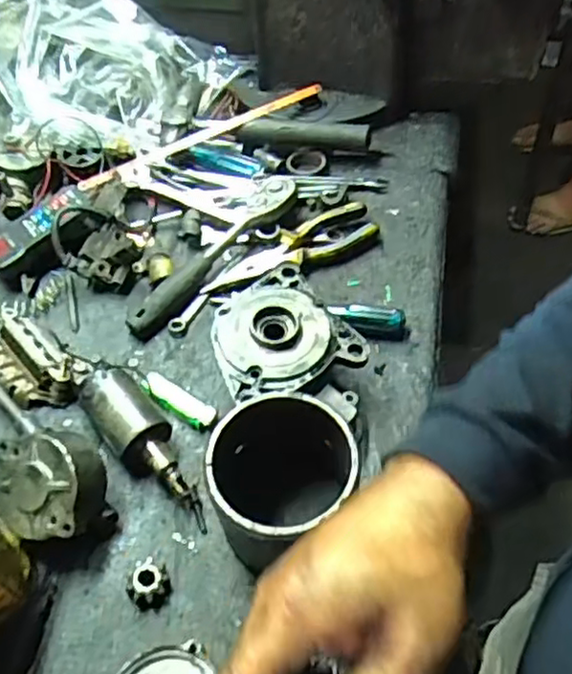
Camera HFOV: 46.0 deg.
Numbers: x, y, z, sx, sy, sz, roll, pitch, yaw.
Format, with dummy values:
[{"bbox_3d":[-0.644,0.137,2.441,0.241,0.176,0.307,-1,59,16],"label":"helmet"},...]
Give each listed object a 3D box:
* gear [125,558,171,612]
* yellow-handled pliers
[{"bbox_3d":[-0.106,0.193,0.526,0.030,0.019,0.036,7,54,9],"label":"gear"},{"bbox_3d":[0.007,-0.093,0.712,0.189,0.016,0.050,-23,55,-13],"label":"yellow-handled pliers"}]

